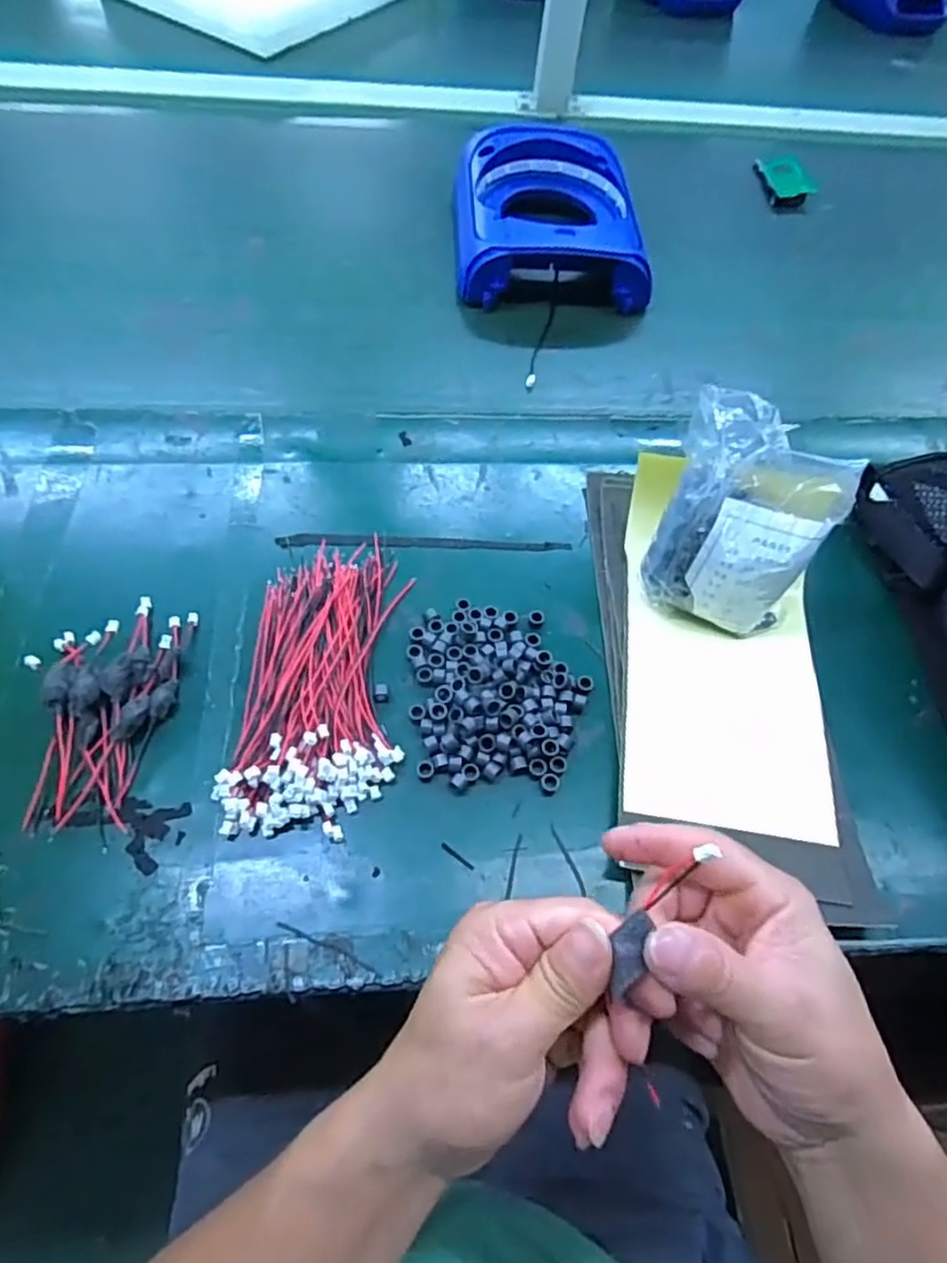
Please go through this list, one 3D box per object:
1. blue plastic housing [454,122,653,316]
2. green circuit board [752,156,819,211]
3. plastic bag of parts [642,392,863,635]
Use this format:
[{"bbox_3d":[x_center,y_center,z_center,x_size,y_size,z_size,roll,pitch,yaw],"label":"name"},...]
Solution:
[{"bbox_3d":[0.069,-0.401,0.671,0.174,0.071,0.212,-1,60,-4],"label":"blue plastic housing"},{"bbox_3d":[0.348,-0.504,0.774,0.053,0.013,0.076,-10,61,-9],"label":"green circuit board"},{"bbox_3d":[0.155,-0.058,0.422,0.098,0.139,0.063,31,63,14],"label":"plastic bag of parts"}]

